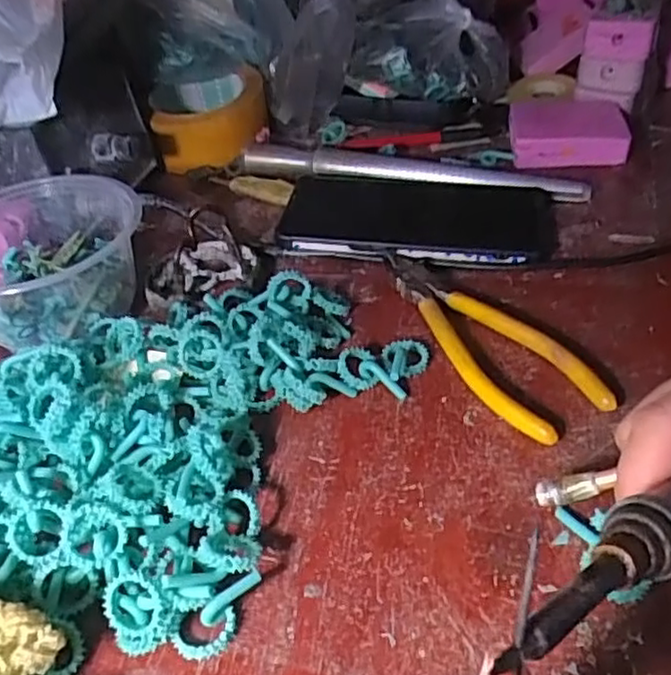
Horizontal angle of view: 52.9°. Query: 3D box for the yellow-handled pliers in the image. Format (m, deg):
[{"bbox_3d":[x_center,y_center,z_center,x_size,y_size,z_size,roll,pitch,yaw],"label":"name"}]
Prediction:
[{"bbox_3d":[0.072,-0.006,0.354,0.049,0.011,0.158,-22,43,-18],"label":"yellow-handled pliers"}]

